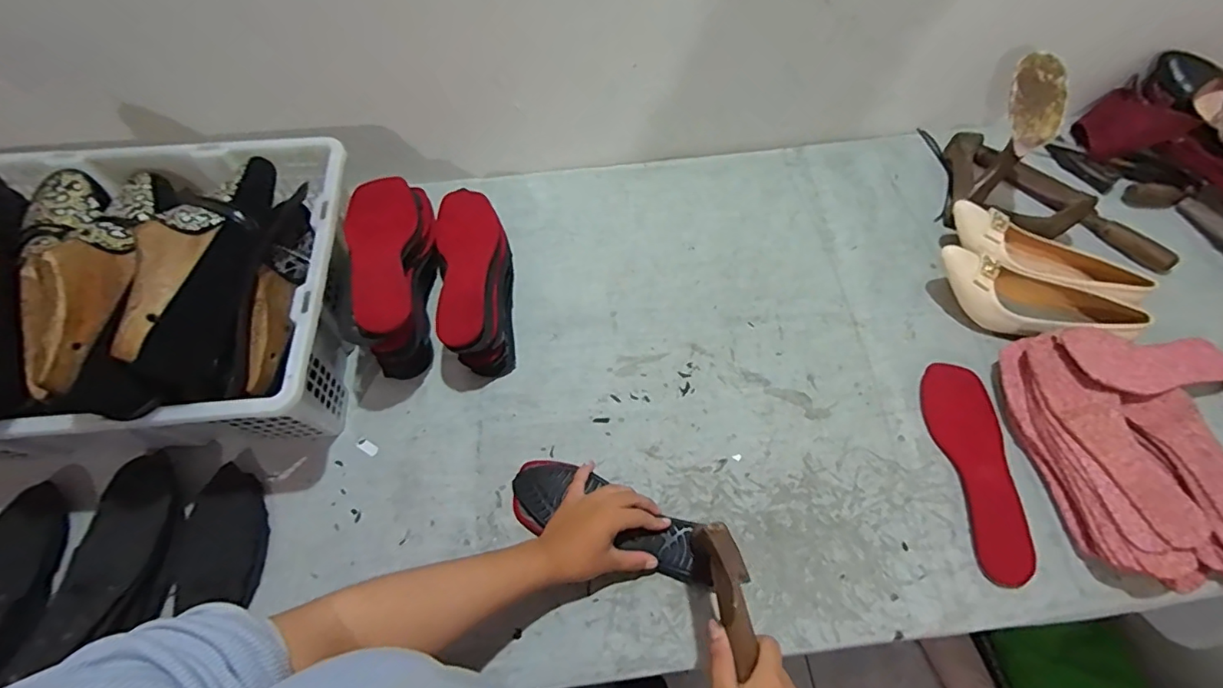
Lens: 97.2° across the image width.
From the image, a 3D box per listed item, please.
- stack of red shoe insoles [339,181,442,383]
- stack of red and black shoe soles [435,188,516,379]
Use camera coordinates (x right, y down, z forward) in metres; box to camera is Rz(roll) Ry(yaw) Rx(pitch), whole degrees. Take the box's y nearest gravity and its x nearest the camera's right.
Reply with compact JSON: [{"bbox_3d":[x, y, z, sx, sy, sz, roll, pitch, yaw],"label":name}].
[{"bbox_3d":[-0.268,-0.090,0.669,0.100,0.134,0.245,-12,63,-5],"label":"stack of red shoe insoles"},{"bbox_3d":[-0.172,-0.085,0.698,0.085,0.095,0.242,-12,63,-5],"label":"stack of red and black shoe soles"}]

